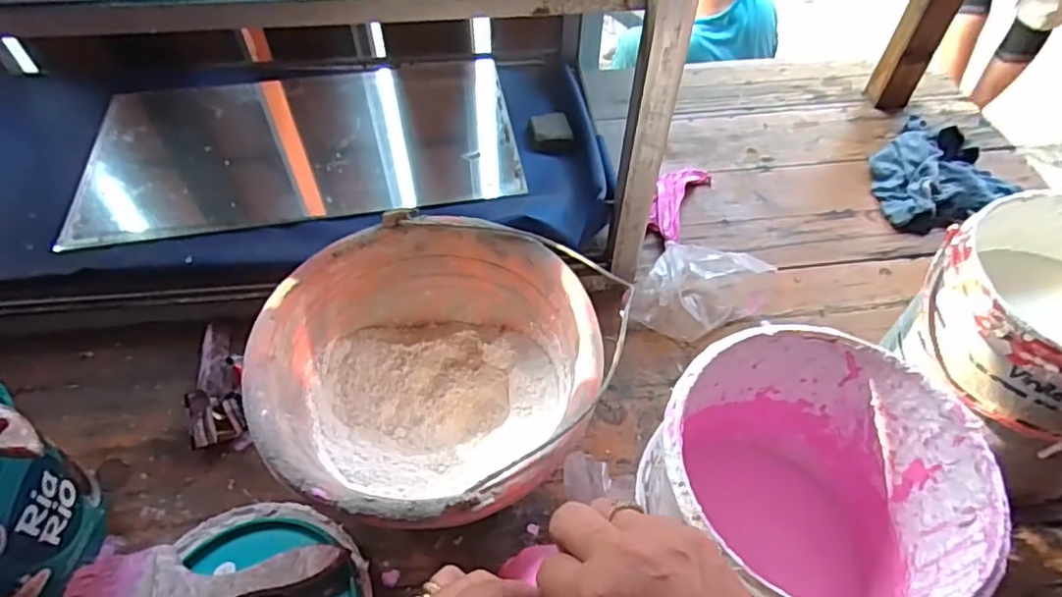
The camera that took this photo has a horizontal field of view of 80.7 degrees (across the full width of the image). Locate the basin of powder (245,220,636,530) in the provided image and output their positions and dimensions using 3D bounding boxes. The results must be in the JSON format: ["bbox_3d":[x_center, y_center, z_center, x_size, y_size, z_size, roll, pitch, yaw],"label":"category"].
[{"bbox_3d":[-0.073,0.067,0.486,0.233,0.130,0.233,1,54,-2],"label":"basin of powder"}]

